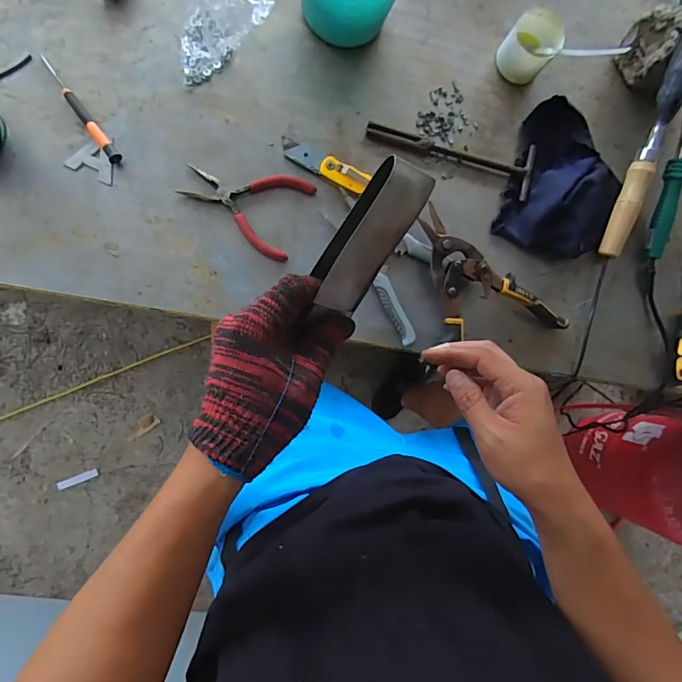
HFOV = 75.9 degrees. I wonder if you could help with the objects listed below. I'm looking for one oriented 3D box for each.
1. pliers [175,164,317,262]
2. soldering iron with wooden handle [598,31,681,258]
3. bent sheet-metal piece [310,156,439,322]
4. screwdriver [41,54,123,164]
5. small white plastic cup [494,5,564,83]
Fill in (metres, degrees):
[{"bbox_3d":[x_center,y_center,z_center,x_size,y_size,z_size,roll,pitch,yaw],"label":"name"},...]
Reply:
[{"bbox_3d":[-0.113,-0.168,0.519,0.141,0.010,0.100,24,83,-7],"label":"pliers"},{"bbox_3d":[0.400,-0.267,0.551,0.027,0.030,0.326,16,99,-7],"label":"soldering iron with wooden handle"},{"bbox_3d":[0.018,-0.067,0.290,0.041,0.027,0.105,29,119,-6],"label":"bent sheet-metal piece"},{"bbox_3d":[-0.298,-0.263,0.496,0.014,0.009,0.143,-38,93,-9],"label":"screwdriver"},{"bbox_3d":[0.243,-0.379,0.565,0.061,0.056,0.065,1,87,-9],"label":"small white plastic cup"}]

